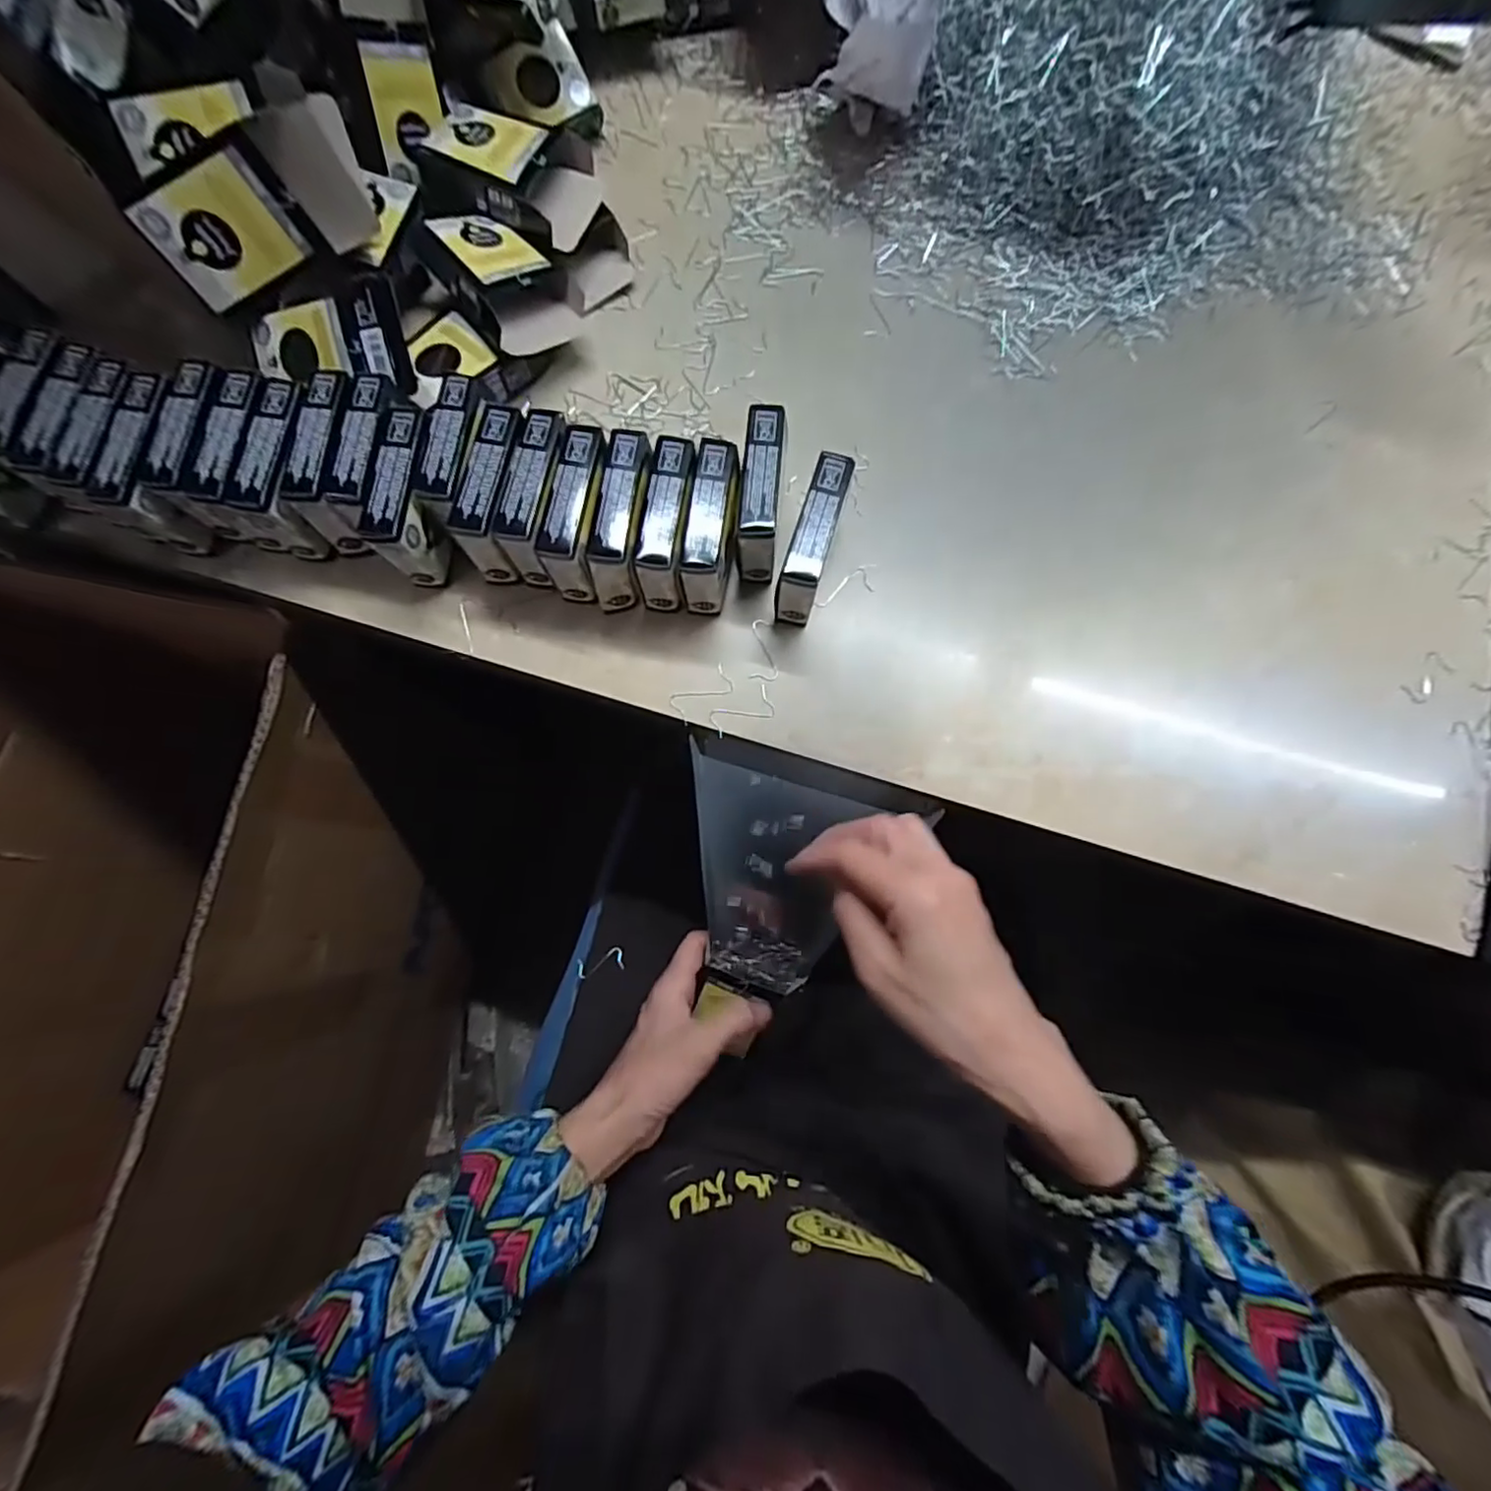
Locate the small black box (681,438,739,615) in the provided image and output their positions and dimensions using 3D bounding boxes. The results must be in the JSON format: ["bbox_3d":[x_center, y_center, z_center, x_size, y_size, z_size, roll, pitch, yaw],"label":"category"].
[{"bbox_3d":[-0.017,-0.113,0.338,0.023,0.058,0.074,9,78,1],"label":"small black box"}]

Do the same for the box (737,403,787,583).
[{"bbox_3d":[0.008,-0.135,0.344,0.020,0.057,0.075,5,78,0],"label":"box"}]

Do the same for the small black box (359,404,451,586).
[{"bbox_3d":[-0.175,-0.131,0.336,0.022,0.057,0.075,-1,78,-1],"label":"small black box"}]

